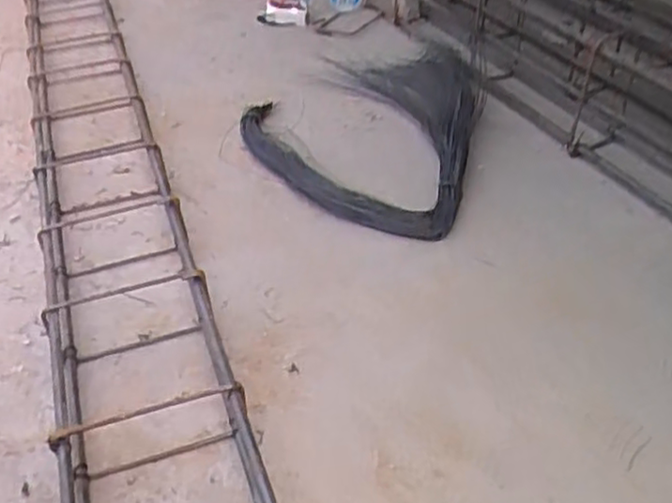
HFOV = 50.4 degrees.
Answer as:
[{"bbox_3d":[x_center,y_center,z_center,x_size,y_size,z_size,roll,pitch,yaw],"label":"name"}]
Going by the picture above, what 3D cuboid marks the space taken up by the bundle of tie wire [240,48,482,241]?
[{"bbox_3d":[0.028,-0.183,0.962,0.322,0.053,0.435,7,41,14],"label":"bundle of tie wire"}]

